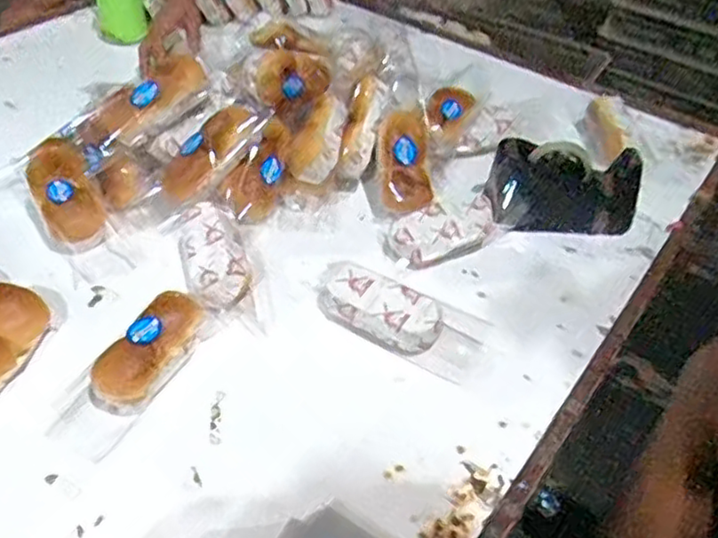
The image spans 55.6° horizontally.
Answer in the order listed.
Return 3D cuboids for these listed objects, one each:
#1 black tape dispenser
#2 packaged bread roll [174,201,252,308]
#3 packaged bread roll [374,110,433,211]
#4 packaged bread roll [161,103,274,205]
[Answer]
[{"bbox_3d":[0.283,-0.112,0.947,0.212,0.102,0.083,12,47,7],"label":"black tape dispenser"},{"bbox_3d":[-0.180,-0.013,0.838,0.077,0.055,0.154,-13,49,-15],"label":"packaged bread roll"},{"bbox_3d":[0.068,-0.149,0.937,0.076,0.135,0.044,-10,12,-13],"label":"packaged bread roll"},{"bbox_3d":[-0.195,-0.163,0.894,0.065,0.054,0.168,38,80,28],"label":"packaged bread roll"}]

